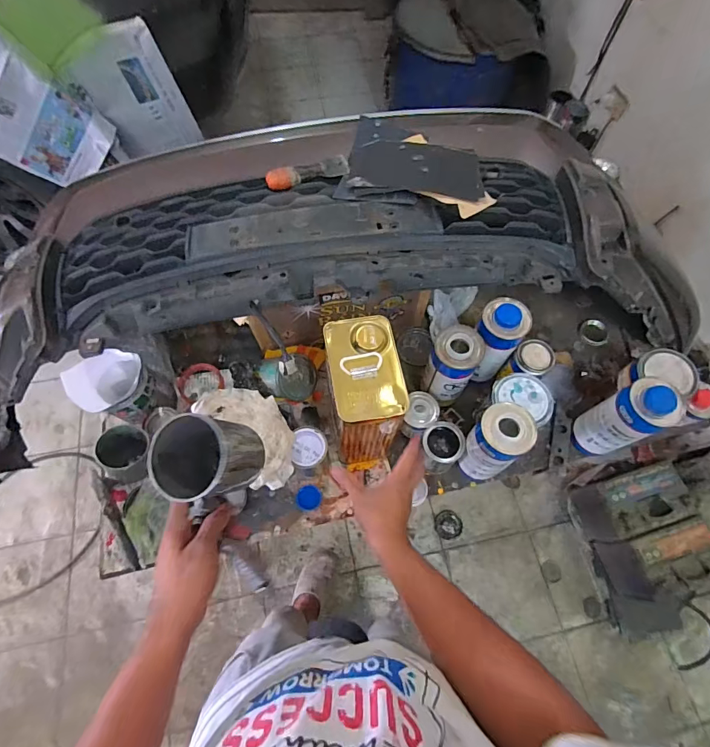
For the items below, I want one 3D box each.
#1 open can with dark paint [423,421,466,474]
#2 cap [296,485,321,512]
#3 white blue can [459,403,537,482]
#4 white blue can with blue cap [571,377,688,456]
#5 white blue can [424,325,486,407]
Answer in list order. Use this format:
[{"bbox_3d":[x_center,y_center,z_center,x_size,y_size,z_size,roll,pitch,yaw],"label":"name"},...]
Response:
[{"bbox_3d":[0.156,0.137,0.752,0.070,0.087,0.075,0,66,-1],"label":"open can with dark paint"},{"bbox_3d":[-0.086,0.230,0.752,0.044,0.012,0.045,0,66,-1],"label":"cap"},{"bbox_3d":[0.229,0.116,0.681,0.079,0.186,0.074,0,66,-1],"label":"white blue can"},{"bbox_3d":[0.467,0.079,0.708,0.075,0.194,0.079,0,66,-1],"label":"white blue can with blue cap"},{"bbox_3d":[0.169,-0.012,0.736,0.083,0.153,0.086,21,67,8],"label":"white blue can"}]

